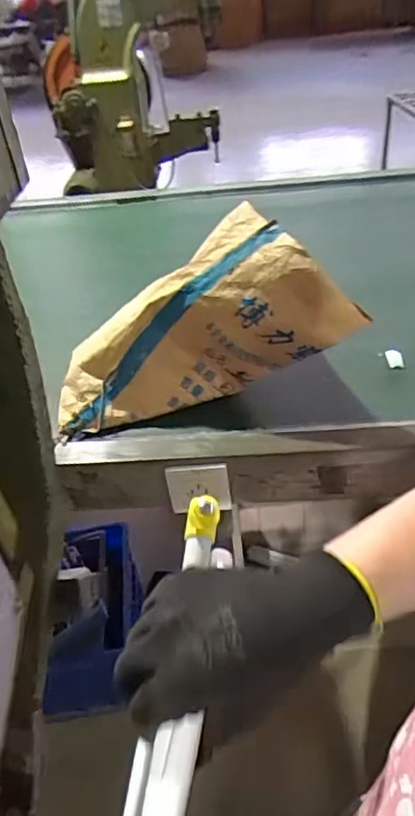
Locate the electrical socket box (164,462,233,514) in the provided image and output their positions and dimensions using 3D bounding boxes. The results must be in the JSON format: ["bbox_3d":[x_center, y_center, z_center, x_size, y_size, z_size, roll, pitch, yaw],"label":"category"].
[{"bbox_3d":[-0.011,0.117,0.839,0.086,0.097,0.016,-6,39,1],"label":"electrical socket box"}]

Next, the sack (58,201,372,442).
[{"bbox_3d":[-0.009,-0.104,0.887,0.454,0.195,0.219,-25,34,21],"label":"sack"}]

